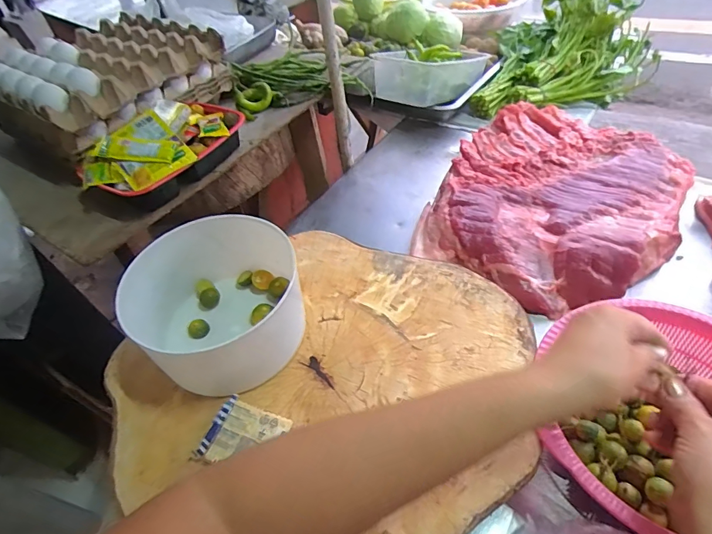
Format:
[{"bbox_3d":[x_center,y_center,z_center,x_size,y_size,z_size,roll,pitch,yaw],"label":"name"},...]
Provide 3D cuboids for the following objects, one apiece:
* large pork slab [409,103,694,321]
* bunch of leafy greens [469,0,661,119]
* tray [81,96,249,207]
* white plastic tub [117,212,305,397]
[{"bbox_3d":[0.300,-0.100,0.656,0.329,0.083,0.369,25,58,27],"label":"large pork slab"},{"bbox_3d":[0.439,-0.458,0.872,0.293,0.174,0.317,13,53,20],"label":"bunch of leafy greens"},{"bbox_3d":[-0.264,-0.174,0.599,0.136,0.065,0.235,24,58,26],"label":"tray"},{"bbox_3d":[-0.142,0.040,0.436,0.154,0.095,0.157,-5,49,6],"label":"white plastic tub"}]

